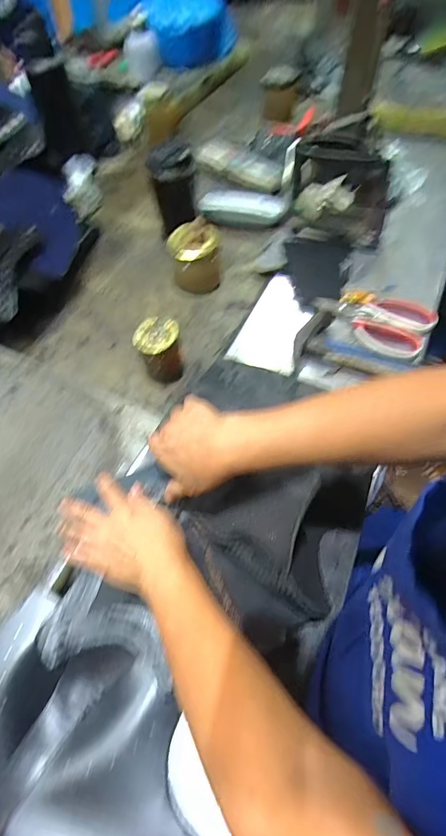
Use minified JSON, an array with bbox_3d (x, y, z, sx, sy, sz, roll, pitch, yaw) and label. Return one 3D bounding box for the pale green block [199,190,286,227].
[{"bbox_3d":[0.036,-0.401,0.801,0.159,0.041,0.057,11,59,9],"label":"pale green block"}]

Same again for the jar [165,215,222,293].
[{"bbox_3d":[-0.047,-0.277,0.690,0.083,0.112,0.083,-2,58,1],"label":"jar"}]

